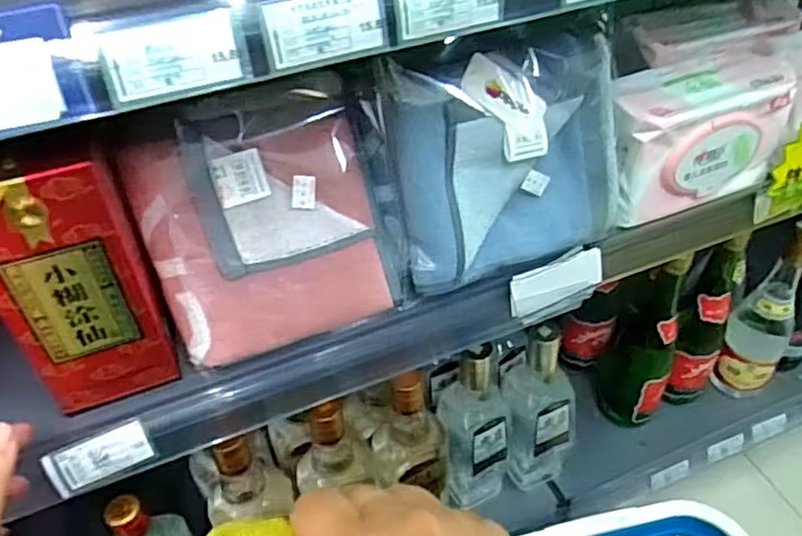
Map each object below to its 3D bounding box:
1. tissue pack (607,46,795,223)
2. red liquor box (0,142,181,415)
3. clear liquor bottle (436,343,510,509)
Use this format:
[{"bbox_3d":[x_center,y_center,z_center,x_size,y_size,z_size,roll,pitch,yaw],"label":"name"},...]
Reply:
[{"bbox_3d":[0.256,-0.124,0.596,0.195,0.096,0.091,-21,48,-18],"label":"tissue pack"},{"bbox_3d":[-0.212,-0.003,0.432,0.088,0.185,0.081,-18,47,-16],"label":"red liquor box"},{"bbox_3d":[0.083,0.178,0.723,0.081,0.245,0.053,-8,45,-6],"label":"clear liquor bottle"}]

